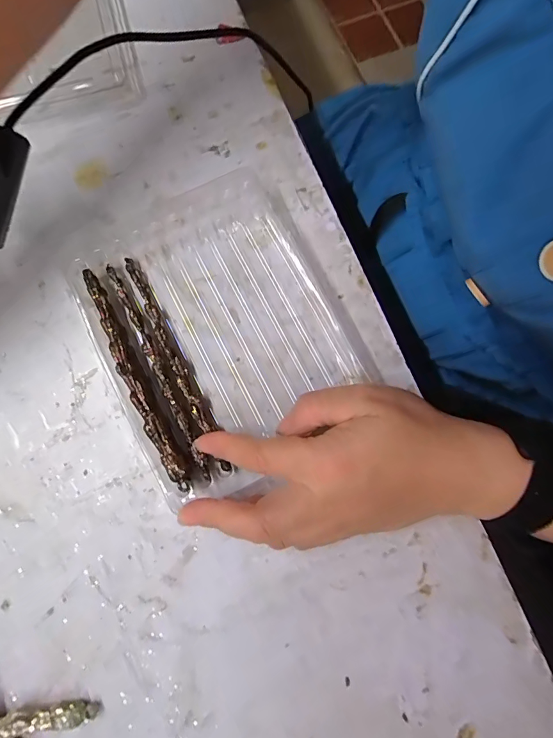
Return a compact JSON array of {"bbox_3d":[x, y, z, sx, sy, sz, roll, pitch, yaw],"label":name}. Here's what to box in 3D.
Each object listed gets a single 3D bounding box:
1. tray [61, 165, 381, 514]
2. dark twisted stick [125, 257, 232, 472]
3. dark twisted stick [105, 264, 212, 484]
[{"bbox_3d":[-0.038,-0.034,0.262,0.153,0.022,0.187,-29,80,-7],"label":"tray"},{"bbox_3d":[-0.065,-0.006,0.258,0.009,0.012,0.153,-27,79,-7],"label":"dark twisted stick"},{"bbox_3d":[-0.074,-0.001,0.253,0.009,0.005,0.152,-27,79,-7],"label":"dark twisted stick"}]

